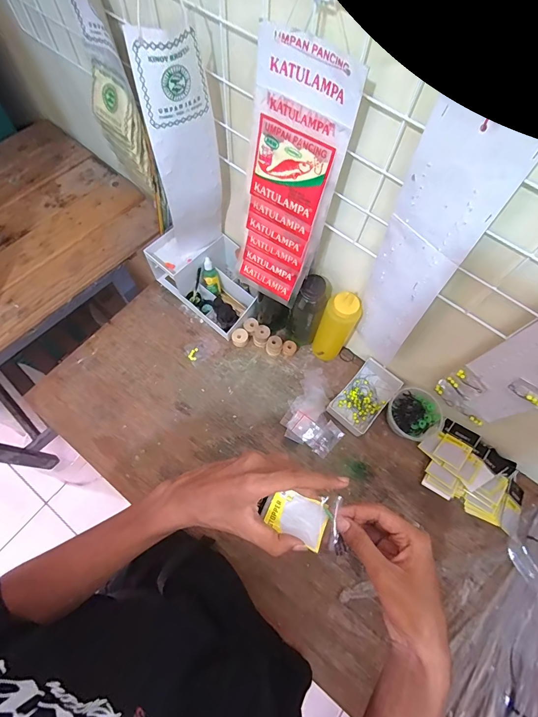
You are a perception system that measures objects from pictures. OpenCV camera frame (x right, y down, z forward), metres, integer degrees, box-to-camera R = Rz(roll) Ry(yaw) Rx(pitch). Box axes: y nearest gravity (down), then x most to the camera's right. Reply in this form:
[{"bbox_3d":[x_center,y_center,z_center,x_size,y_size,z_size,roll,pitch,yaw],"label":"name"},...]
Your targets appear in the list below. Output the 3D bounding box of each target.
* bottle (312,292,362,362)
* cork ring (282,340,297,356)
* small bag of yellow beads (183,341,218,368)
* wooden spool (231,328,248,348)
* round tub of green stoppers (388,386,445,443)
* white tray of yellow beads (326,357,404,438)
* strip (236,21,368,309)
[{"bbox_3d":[0.123,-0.053,0.655,0.059,0.191,0.056,1,67,-2],"label":"bottle"},{"bbox_3d":[0.043,-0.021,0.728,0.026,0.028,0.028,1,67,-2],"label":"cork ring"},{"bbox_3d":[-0.141,-0.017,0.729,0.060,0.005,0.045,-31,72,-14],"label":"small bag of yellow beads"},{"bbox_3d":[-0.061,-0.042,0.733,0.033,0.025,0.031,1,67,-2],"label":"wooden spool"},{"bbox_3d":[0.274,0.111,0.662,0.100,0.063,0.084,35,70,11],"label":"round tub of green stoppers"},{"bbox_3d":[0.194,0.074,0.697,0.084,0.022,0.148,40,71,13],"label":"white tray of yellow beads"},{"bbox_3d":[0.020,-0.205,0.470,0.114,0.347,0.015,30,58,8],"label":"strip"}]

